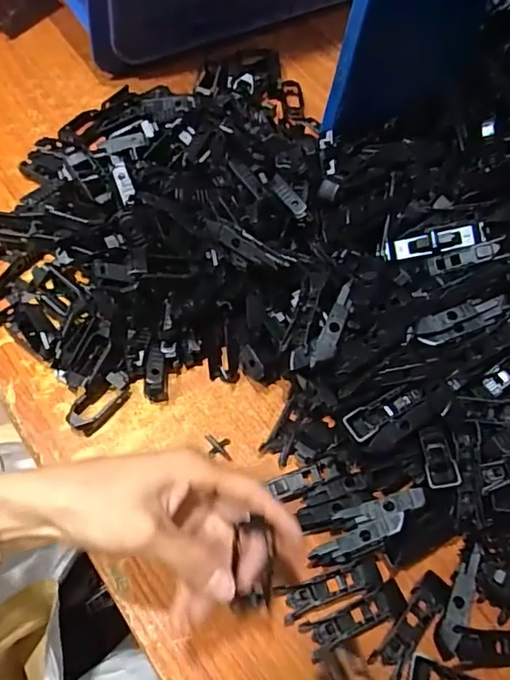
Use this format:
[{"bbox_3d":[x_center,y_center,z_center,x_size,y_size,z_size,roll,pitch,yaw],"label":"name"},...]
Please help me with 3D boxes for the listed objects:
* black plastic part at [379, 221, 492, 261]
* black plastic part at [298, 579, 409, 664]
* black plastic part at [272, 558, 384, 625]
[{"bbox_3d":[0.145,-0.079,0.439,0.084,0.012,0.022,-9,63,23],"label":"black plastic part"},{"bbox_3d":[0.064,0.176,0.342,0.069,0.012,0.021,-20,65,-17],"label":"black plastic part"},{"bbox_3d":[0.049,0.161,0.348,0.070,0.015,0.021,-11,63,-13],"label":"black plastic part"}]

